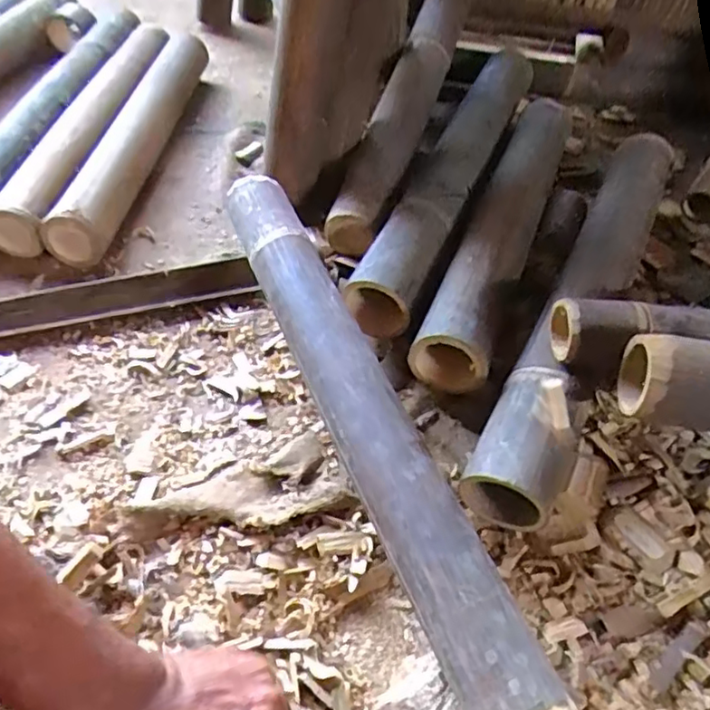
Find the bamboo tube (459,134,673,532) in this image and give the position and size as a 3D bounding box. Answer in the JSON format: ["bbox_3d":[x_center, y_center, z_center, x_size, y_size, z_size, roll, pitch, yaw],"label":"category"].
[{"bbox_3d":[0.261,-0.070,0.703,0.079,0.080,0.597,23,53,16],"label":"bamboo tube"}]

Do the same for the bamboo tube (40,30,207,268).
[{"bbox_3d":[-0.319,-0.322,0.915,0.072,0.079,0.479,7,51,4],"label":"bamboo tube"}]

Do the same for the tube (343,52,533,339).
[{"bbox_3d":[0.132,-0.248,0.841,0.080,0.064,0.575,20,53,13],"label":"tube"}]

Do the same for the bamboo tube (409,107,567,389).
[{"bbox_3d":[0.184,-0.171,0.774,0.081,0.063,0.508,18,52,12],"label":"bamboo tube"}]

